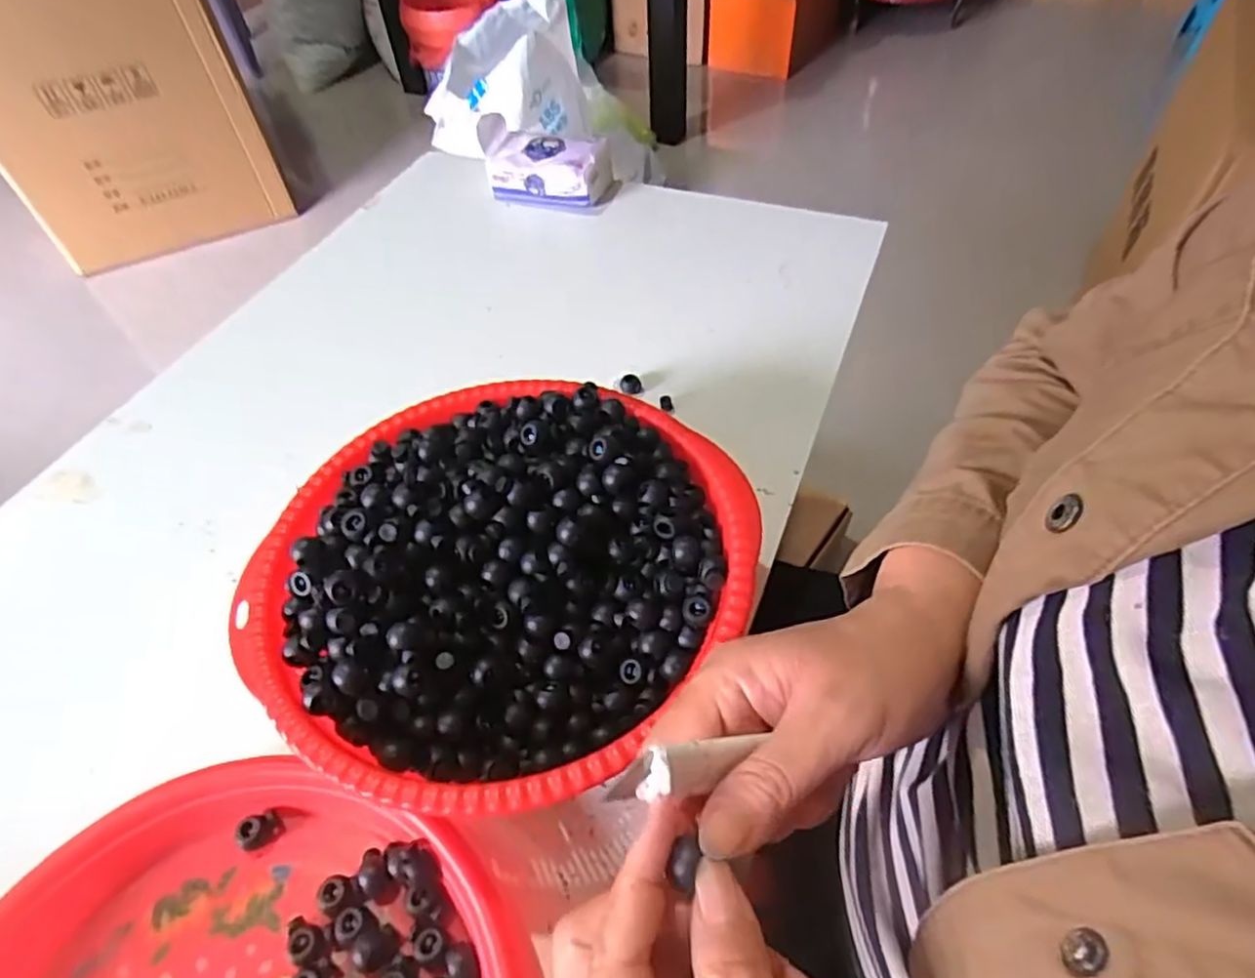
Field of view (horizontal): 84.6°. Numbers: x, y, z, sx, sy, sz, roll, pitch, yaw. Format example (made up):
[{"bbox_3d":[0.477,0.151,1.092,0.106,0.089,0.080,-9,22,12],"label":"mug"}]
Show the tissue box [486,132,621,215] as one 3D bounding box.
[{"bbox_3d":[-0.077,-0.322,0.698,0.128,0.049,0.058,11,52,12],"label":"tissue box"}]

